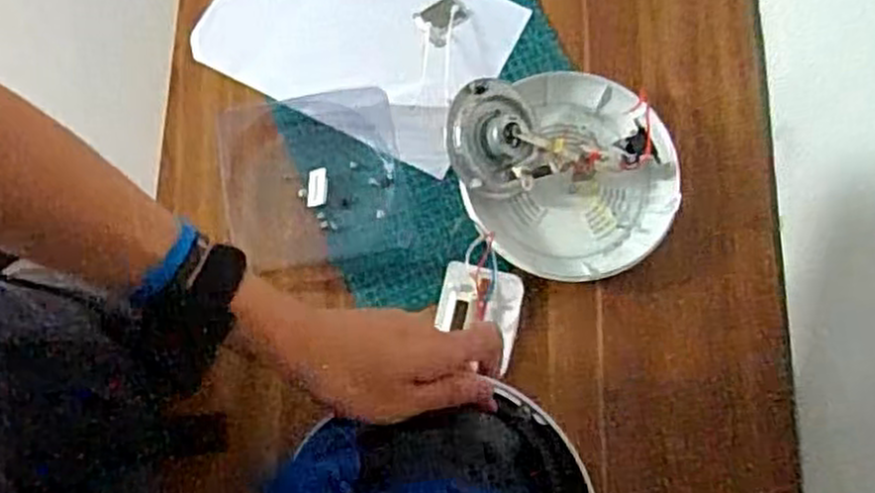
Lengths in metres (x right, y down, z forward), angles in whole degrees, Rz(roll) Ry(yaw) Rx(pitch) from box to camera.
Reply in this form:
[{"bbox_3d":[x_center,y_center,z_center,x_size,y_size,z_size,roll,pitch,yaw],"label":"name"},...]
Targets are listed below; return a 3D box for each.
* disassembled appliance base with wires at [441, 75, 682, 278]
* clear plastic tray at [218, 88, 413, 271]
[{"bbox_3d":[0.122,-0.071,0.715,0.195,0.067,0.193,1,75,-2],"label":"disassembled appliance base with wires"},{"bbox_3d":[-0.118,-0.065,0.731,0.165,0.025,0.153,-9,75,-5],"label":"clear plastic tray"}]

